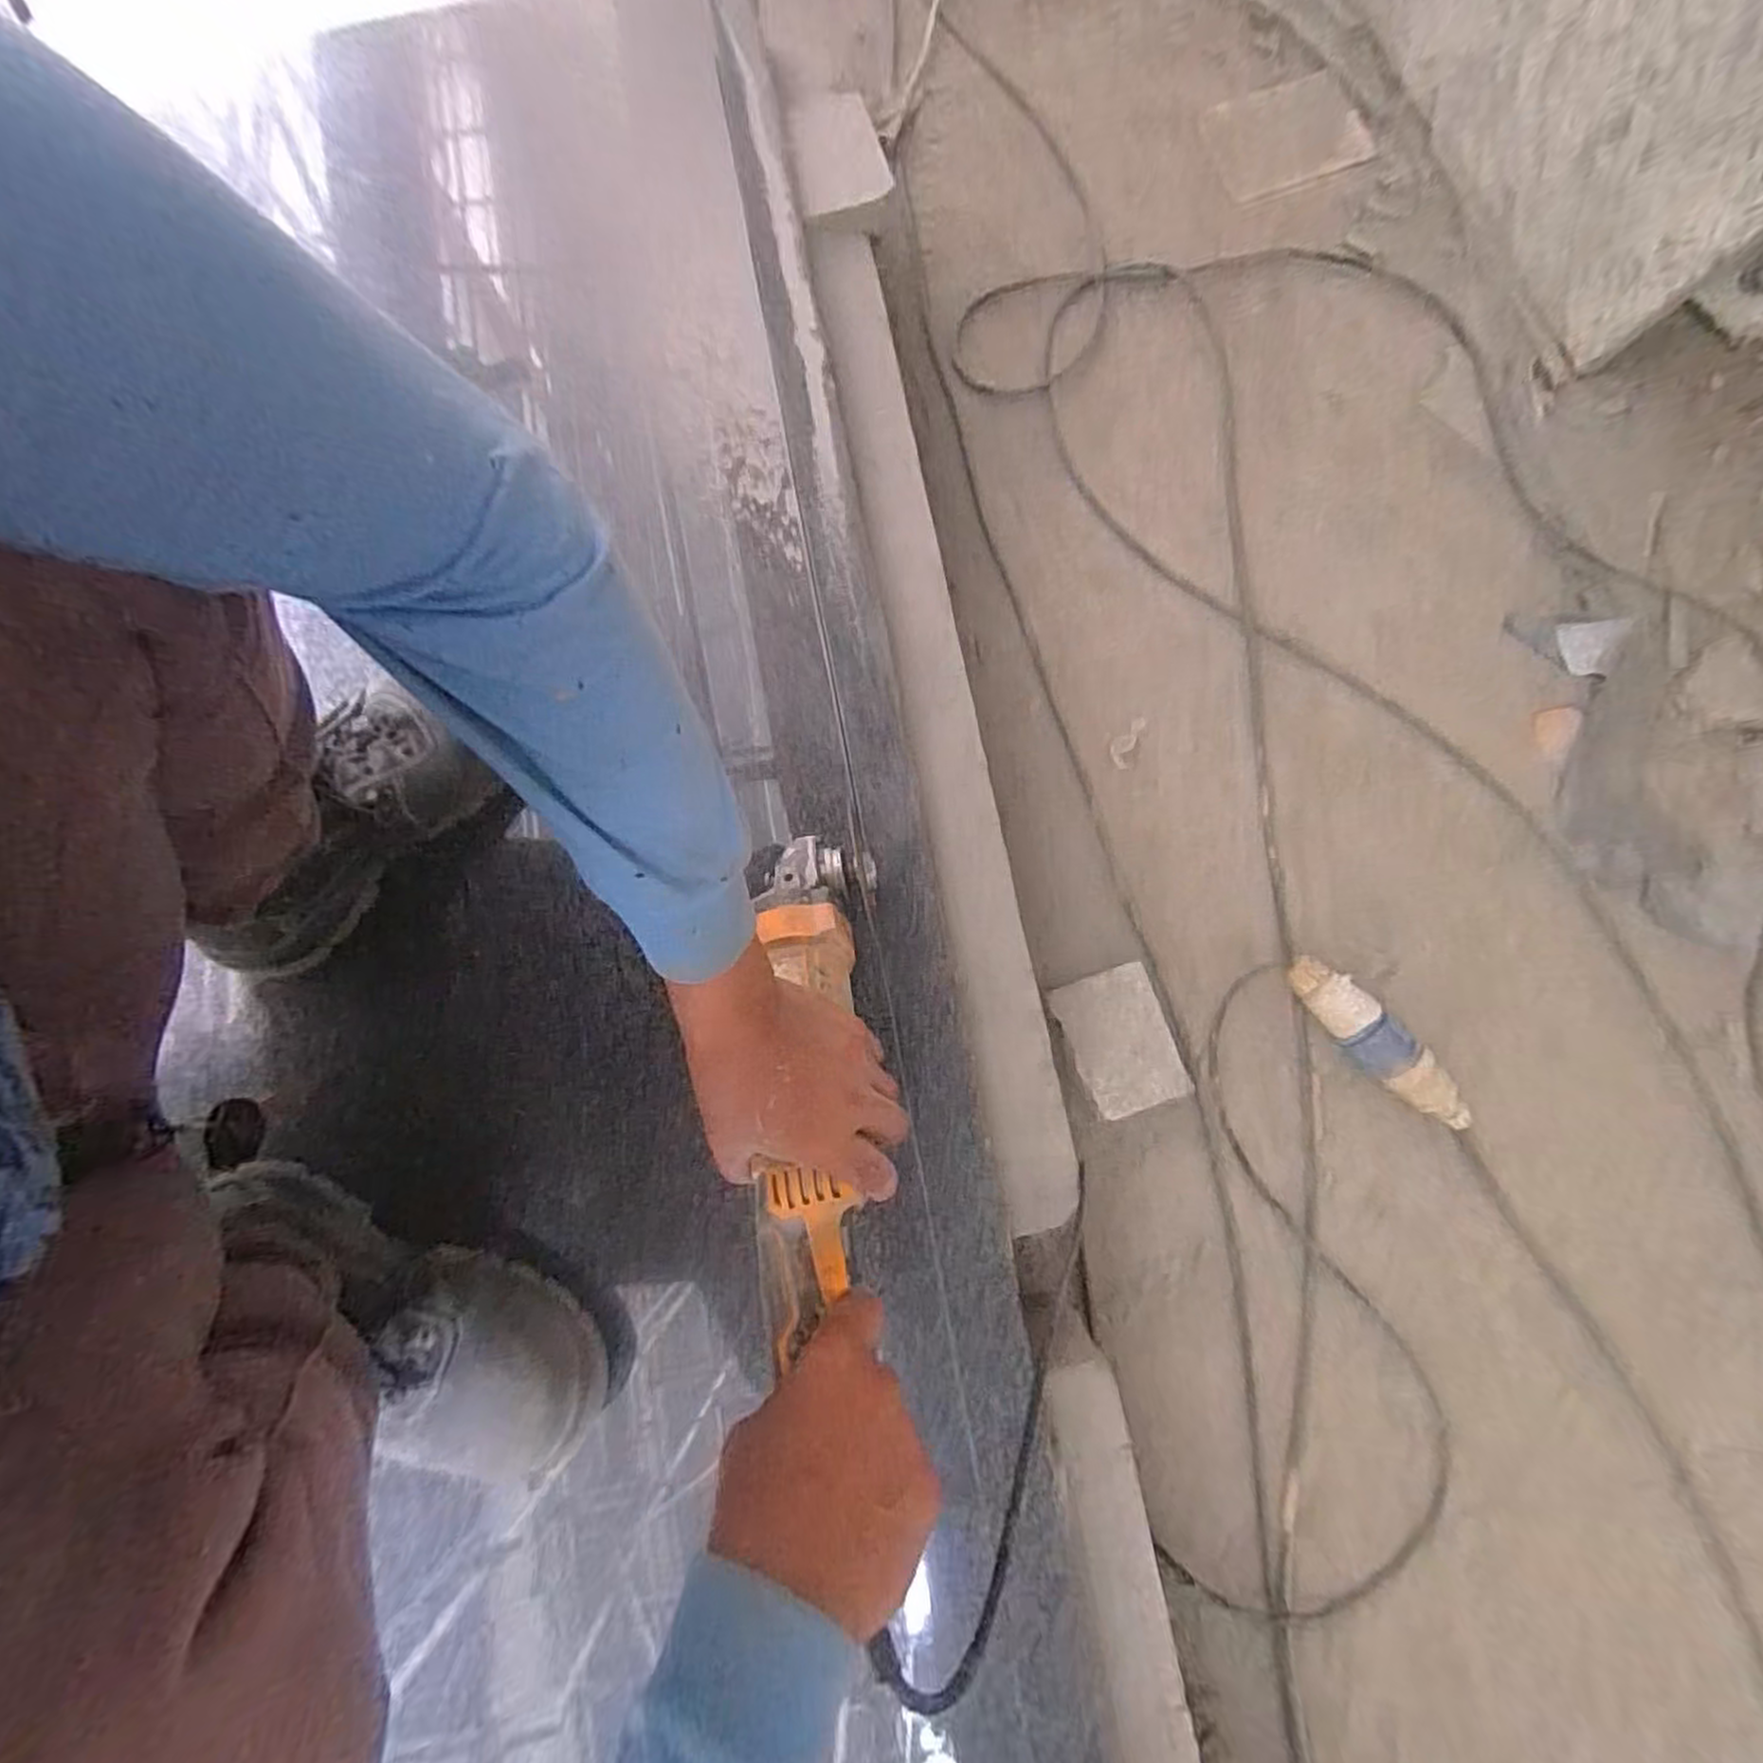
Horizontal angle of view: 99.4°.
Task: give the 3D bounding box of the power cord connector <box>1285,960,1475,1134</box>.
[{"bbox_3d":[0.445,0.145,0.675,0.046,0.046,0.196,-43,81,-6],"label":"power cord connector"}]

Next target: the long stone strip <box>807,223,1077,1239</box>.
[{"bbox_3d":[0.038,-0.182,0.634,0.064,0.045,0.902,-11,78,0],"label":"long stone strip"}]

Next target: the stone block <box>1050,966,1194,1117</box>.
[{"bbox_3d":[0.223,0.150,0.704,0.091,0.034,0.129,-23,80,-3],"label":"stone block"}]

